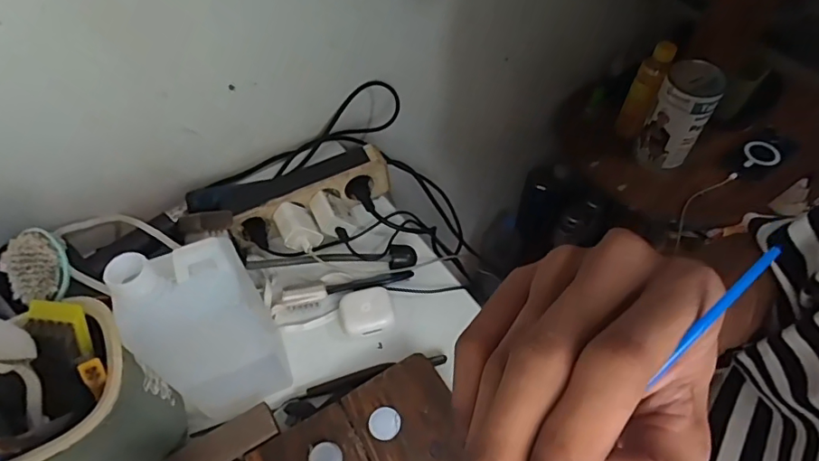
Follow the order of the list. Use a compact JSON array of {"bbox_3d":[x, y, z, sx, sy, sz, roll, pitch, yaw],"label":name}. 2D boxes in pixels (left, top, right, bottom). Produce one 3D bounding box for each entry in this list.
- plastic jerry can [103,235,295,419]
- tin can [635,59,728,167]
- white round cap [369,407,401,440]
[{"bbox_3d":[-0.162,0.087,0.419,0.097,0.204,0.055,-33,59,-21],"label":"plastic jerry can"},{"bbox_3d":[0.441,-0.184,0.832,0.081,0.178,0.086,-1,53,1],"label":"tin can"},{"bbox_3d":[-0.021,0.166,0.437,0.027,0.004,0.027,-1,53,1],"label":"white round cap"}]

